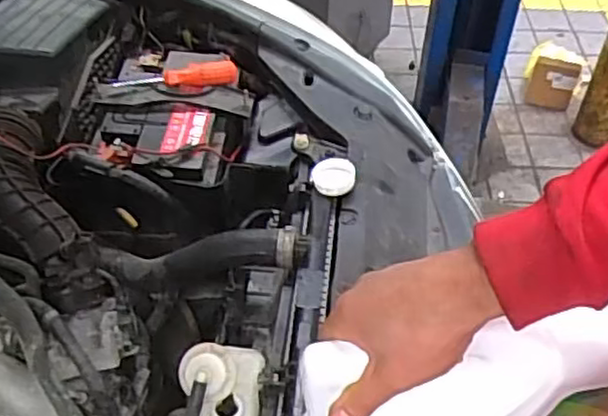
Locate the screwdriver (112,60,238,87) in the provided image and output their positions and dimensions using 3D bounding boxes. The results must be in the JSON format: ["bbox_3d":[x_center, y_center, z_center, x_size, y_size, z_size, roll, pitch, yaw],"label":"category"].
[{"bbox_3d":[-0.172,-0.176,0.960,0.161,0.025,0.037,-7,47,-7],"label":"screwdriver"}]

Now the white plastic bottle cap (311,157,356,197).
[{"bbox_3d":[0.036,-0.039,0.861,0.051,0.011,0.053,1,46,-1],"label":"white plastic bottle cap"}]

